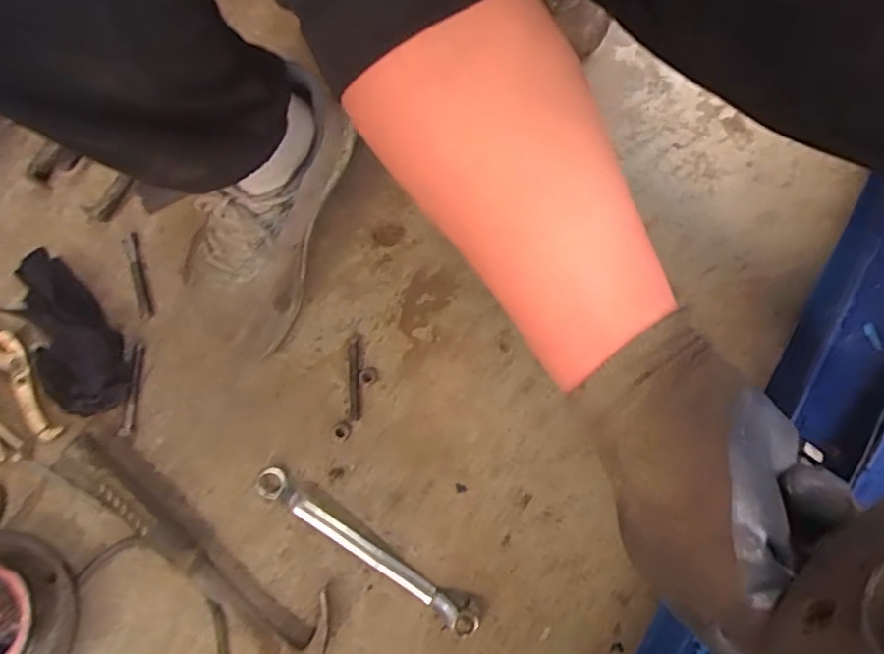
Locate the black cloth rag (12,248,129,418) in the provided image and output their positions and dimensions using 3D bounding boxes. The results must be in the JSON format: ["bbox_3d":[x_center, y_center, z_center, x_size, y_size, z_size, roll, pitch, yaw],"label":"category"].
[{"bbox_3d":[-0.394,0.005,0.618,0.084,0.043,0.186,-37,80,-6],"label":"black cloth rag"}]

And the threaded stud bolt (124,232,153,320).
[{"bbox_3d":[-0.329,-0.055,0.649,0.017,0.010,0.094,-15,79,-1],"label":"threaded stud bolt"}]

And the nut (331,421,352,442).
[{"bbox_3d":[-0.103,0.106,0.610,0.021,0.012,0.020,0,79,1],"label":"nut"}]

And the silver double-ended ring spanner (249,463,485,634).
[{"bbox_3d":[-0.075,0.215,0.582,0.252,0.019,0.024,32,81,7],"label":"silver double-ended ring spanner"}]

